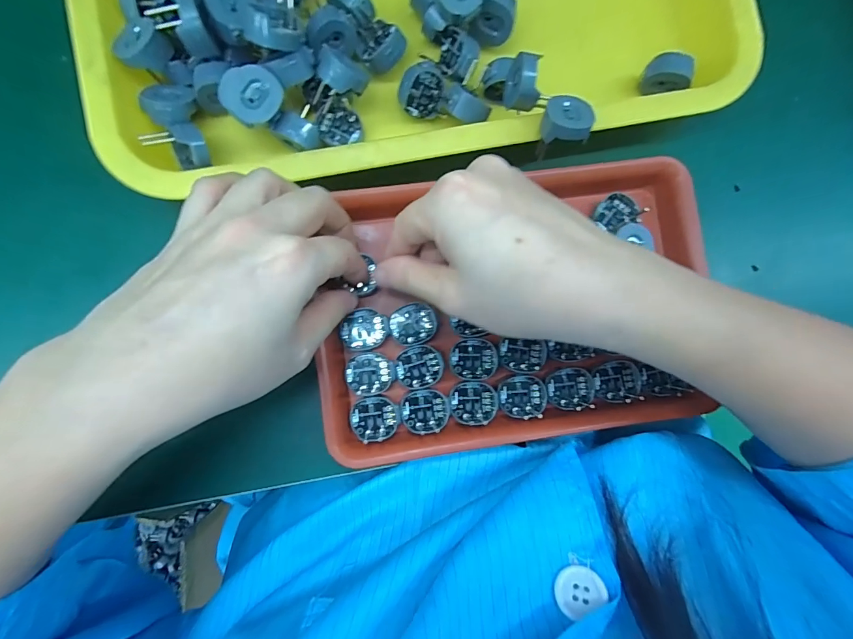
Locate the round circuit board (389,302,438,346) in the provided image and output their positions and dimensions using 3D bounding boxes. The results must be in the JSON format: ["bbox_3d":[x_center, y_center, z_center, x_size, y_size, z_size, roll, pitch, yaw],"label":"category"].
[{"bbox_3d":[-0.008,0.003,0.230,0.028,0.004,0.024,-30,86,-5],"label":"round circuit board"}]

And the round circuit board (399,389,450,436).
[{"bbox_3d":[-0.001,0.054,0.227,0.029,0.004,0.025,1,84,-2],"label":"round circuit board"}]

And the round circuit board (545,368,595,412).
[{"bbox_3d":[0.088,0.042,0.233,0.029,0.004,0.024,1,84,-2],"label":"round circuit board"}]

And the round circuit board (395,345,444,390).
[{"bbox_3d":[-0.004,0.028,0.228,0.027,0.004,0.025,1,84,-2],"label":"round circuit board"}]

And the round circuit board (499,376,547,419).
[{"bbox_3d":[0.058,0.046,0.230,0.028,0.004,0.024,12,84,-1],"label":"round circuit board"}]

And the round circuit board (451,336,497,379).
[{"bbox_3d":[0.028,0.024,0.230,0.027,0.004,0.024,0,84,-2],"label":"round circuit board"}]

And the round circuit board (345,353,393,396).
[{"bbox_3d":[-0.034,0.032,0.227,0.027,0.004,0.024,2,84,-2],"label":"round circuit board"}]

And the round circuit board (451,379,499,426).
[{"bbox_3d":[0.028,0.050,0.229,0.027,0.004,0.025,0,84,-2],"label":"round circuit board"}]

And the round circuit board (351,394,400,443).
[{"bbox_3d":[-0.030,0.058,0.224,0.027,0.005,0.025,0,84,-2],"label":"round circuit board"}]

